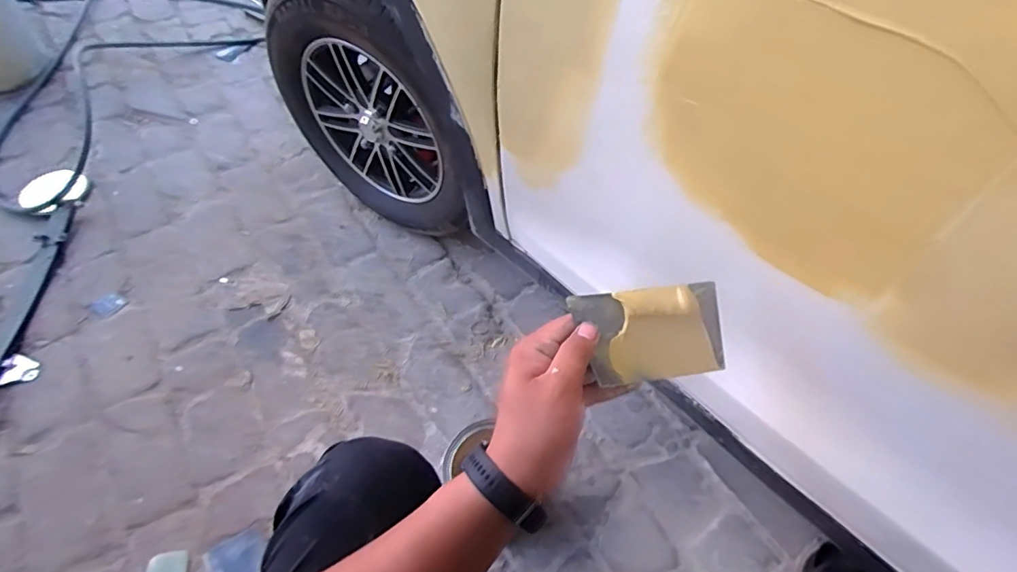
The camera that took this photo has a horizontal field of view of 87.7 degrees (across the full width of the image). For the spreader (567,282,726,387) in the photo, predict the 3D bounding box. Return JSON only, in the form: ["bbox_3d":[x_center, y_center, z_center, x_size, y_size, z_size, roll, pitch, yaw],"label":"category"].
[{"bbox_3d":[0.117,0.039,0.433,0.123,0.015,0.074,-6,92,-5],"label":"spreader"}]

